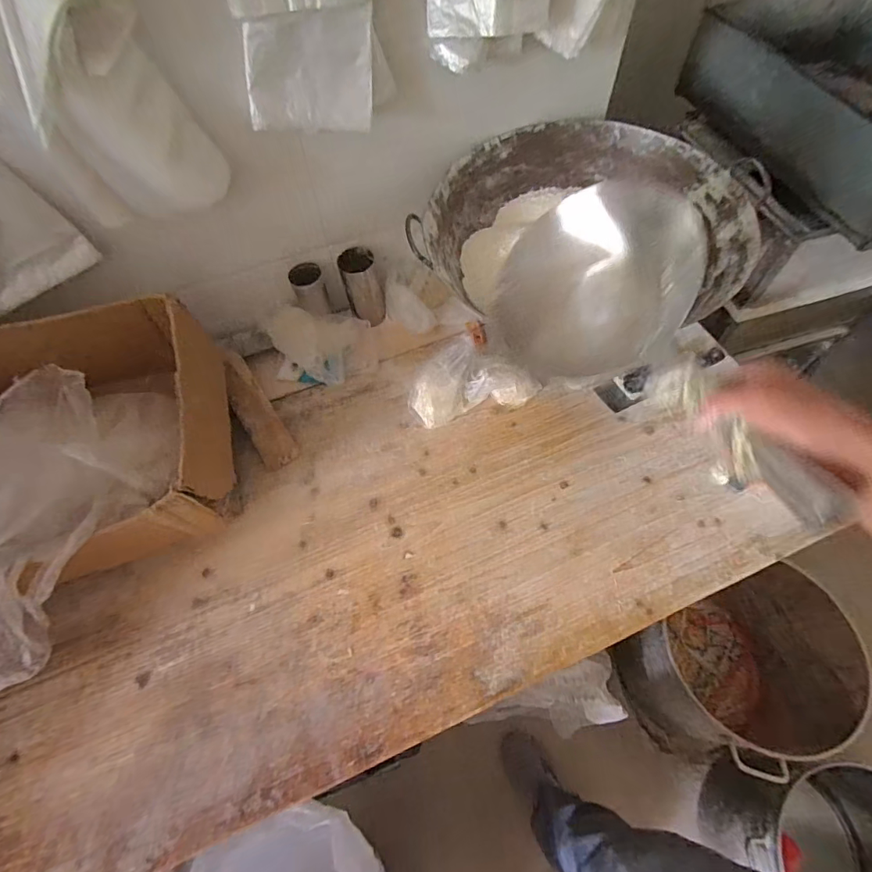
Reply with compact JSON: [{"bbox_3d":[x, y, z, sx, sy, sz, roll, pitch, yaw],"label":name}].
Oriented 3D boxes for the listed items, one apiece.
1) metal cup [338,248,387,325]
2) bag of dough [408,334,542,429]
[{"bbox_3d":[-0.147,-0.303,0.959,0.079,0.136,0.079,-12,60,-5],"label":"metal cup"},{"bbox_3d":[0.068,-0.111,0.887,0.246,0.082,0.122,-14,60,-6],"label":"bag of dough"}]

